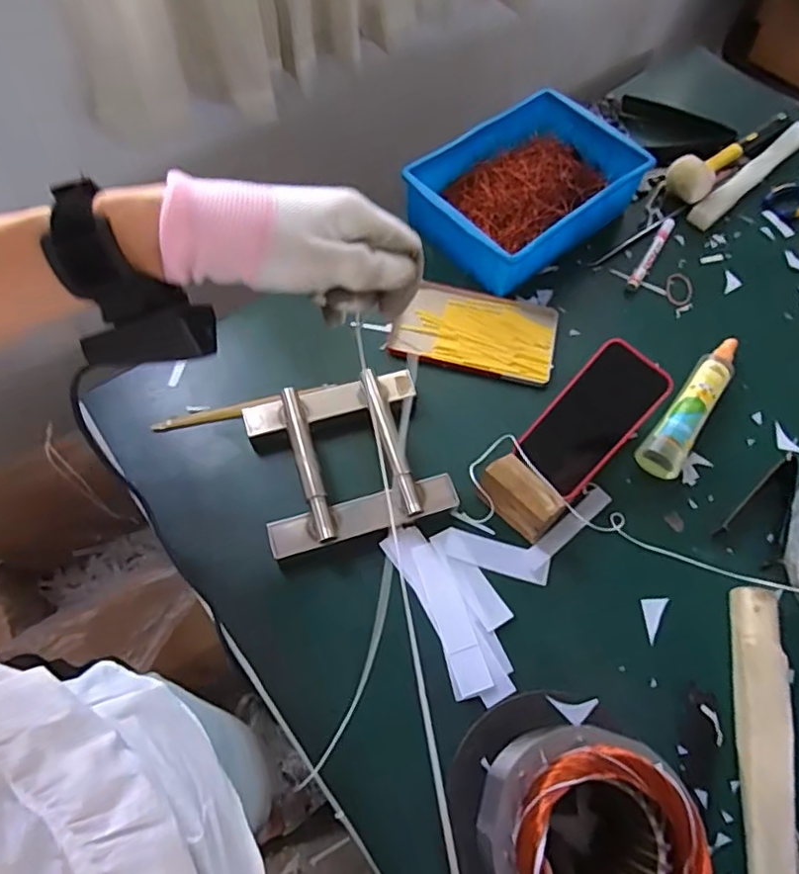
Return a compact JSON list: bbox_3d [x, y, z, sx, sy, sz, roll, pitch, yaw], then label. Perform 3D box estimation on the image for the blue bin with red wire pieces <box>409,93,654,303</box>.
[{"bbox_3d":[0.171,-0.337,0.820,0.307,0.079,0.200,-38,72,-19],"label":"blue bin with red wire pieces"}]

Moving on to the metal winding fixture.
[{"bbox_3d":[-0.057,0.019,0.653,0.193,0.047,0.179,-15,66,-10],"label":"metal winding fixture"}]

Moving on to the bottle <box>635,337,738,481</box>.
[{"bbox_3d":[0.345,-0.037,0.703,0.045,0.033,0.212,37,68,14],"label":"bottle"}]

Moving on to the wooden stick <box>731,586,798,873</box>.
[{"bbox_3d":[0.324,0.302,0.531,0.041,0.039,0.333,11,64,3],"label":"wooden stick"}]

